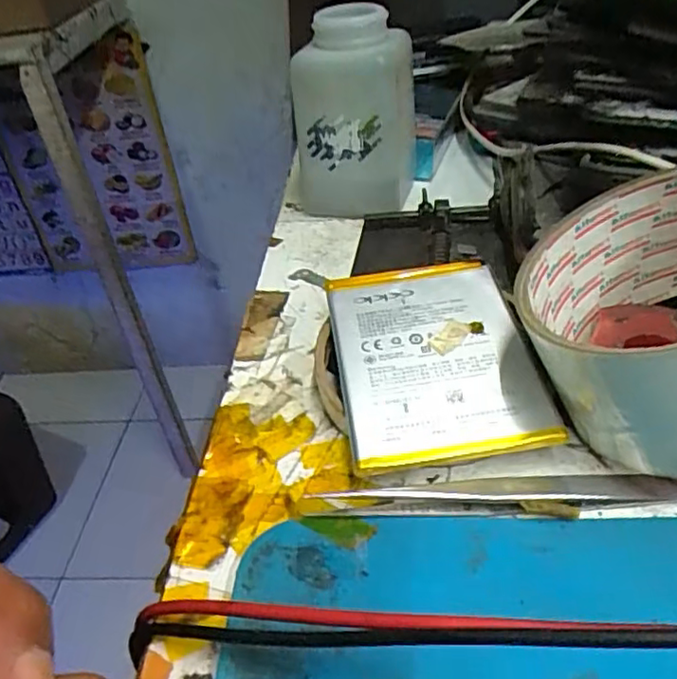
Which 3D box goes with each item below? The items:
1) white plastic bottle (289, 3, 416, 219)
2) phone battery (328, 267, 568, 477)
[{"bbox_3d":[0.007,-0.110,0.320,0.058,0.092,0.050,-6,38,1],"label":"white plastic bottle"},{"bbox_3d":[0.032,0.005,0.215,0.063,0.005,0.084,-9,47,0],"label":"phone battery"}]

